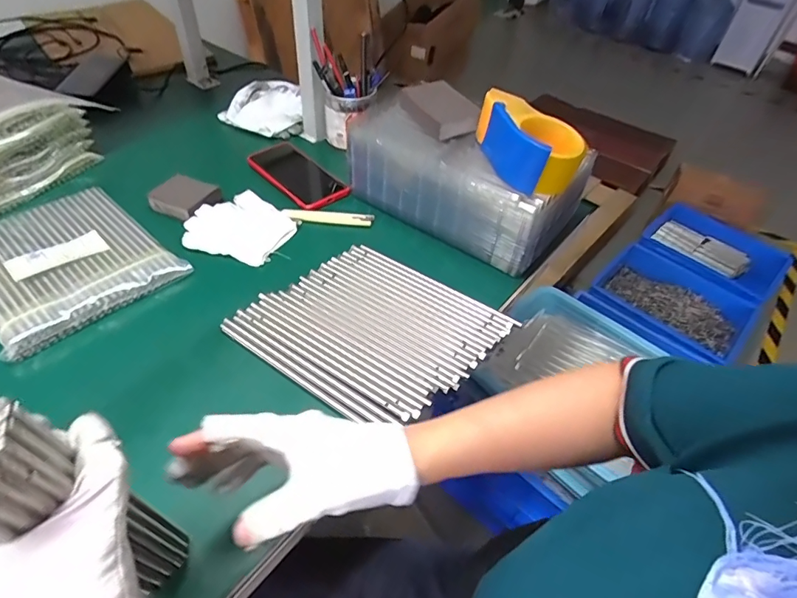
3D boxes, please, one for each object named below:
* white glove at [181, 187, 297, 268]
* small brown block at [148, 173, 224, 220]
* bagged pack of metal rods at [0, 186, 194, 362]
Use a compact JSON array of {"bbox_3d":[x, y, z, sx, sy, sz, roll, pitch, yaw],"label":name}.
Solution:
[{"bbox_3d":[-0.204,-0.094,0.611,0.124,0.009,0.120,26,49,17],"label":"white glove"},{"bbox_3d":[-0.289,-0.138,0.631,0.075,0.018,0.066,21,47,12],"label":"small brown block"},{"bbox_3d":[-0.390,-0.054,0.538,0.230,0.017,0.182,36,52,25],"label":"bagged pack of metal rods"}]

